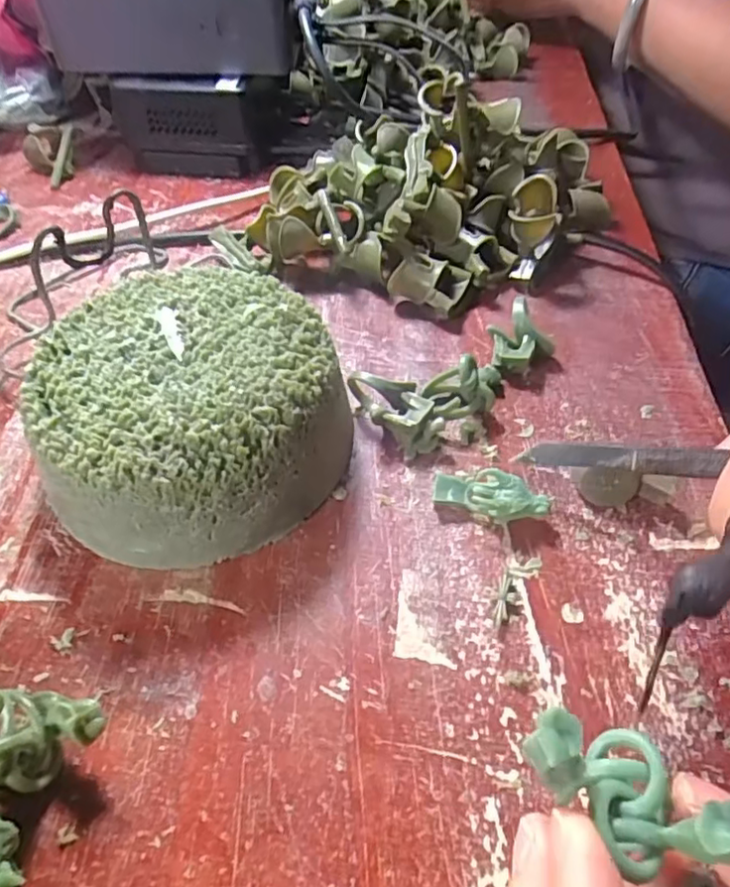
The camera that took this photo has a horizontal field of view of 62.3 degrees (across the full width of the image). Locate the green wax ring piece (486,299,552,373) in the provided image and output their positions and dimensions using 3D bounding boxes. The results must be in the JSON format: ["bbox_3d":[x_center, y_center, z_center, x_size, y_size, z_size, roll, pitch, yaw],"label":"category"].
[{"bbox_3d":[0.063,-0.043,0.256,0.026,0.019,0.023,-31,57,-23],"label":"green wax ring piece"}]

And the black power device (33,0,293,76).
[{"bbox_3d":[-0.103,-0.229,0.317,0.129,0.054,0.043,4,51,3],"label":"black power device"}]

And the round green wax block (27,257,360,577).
[{"bbox_3d":[-0.059,-0.013,0.212,0.096,0.047,0.097,0,51,0],"label":"round green wax block"}]

